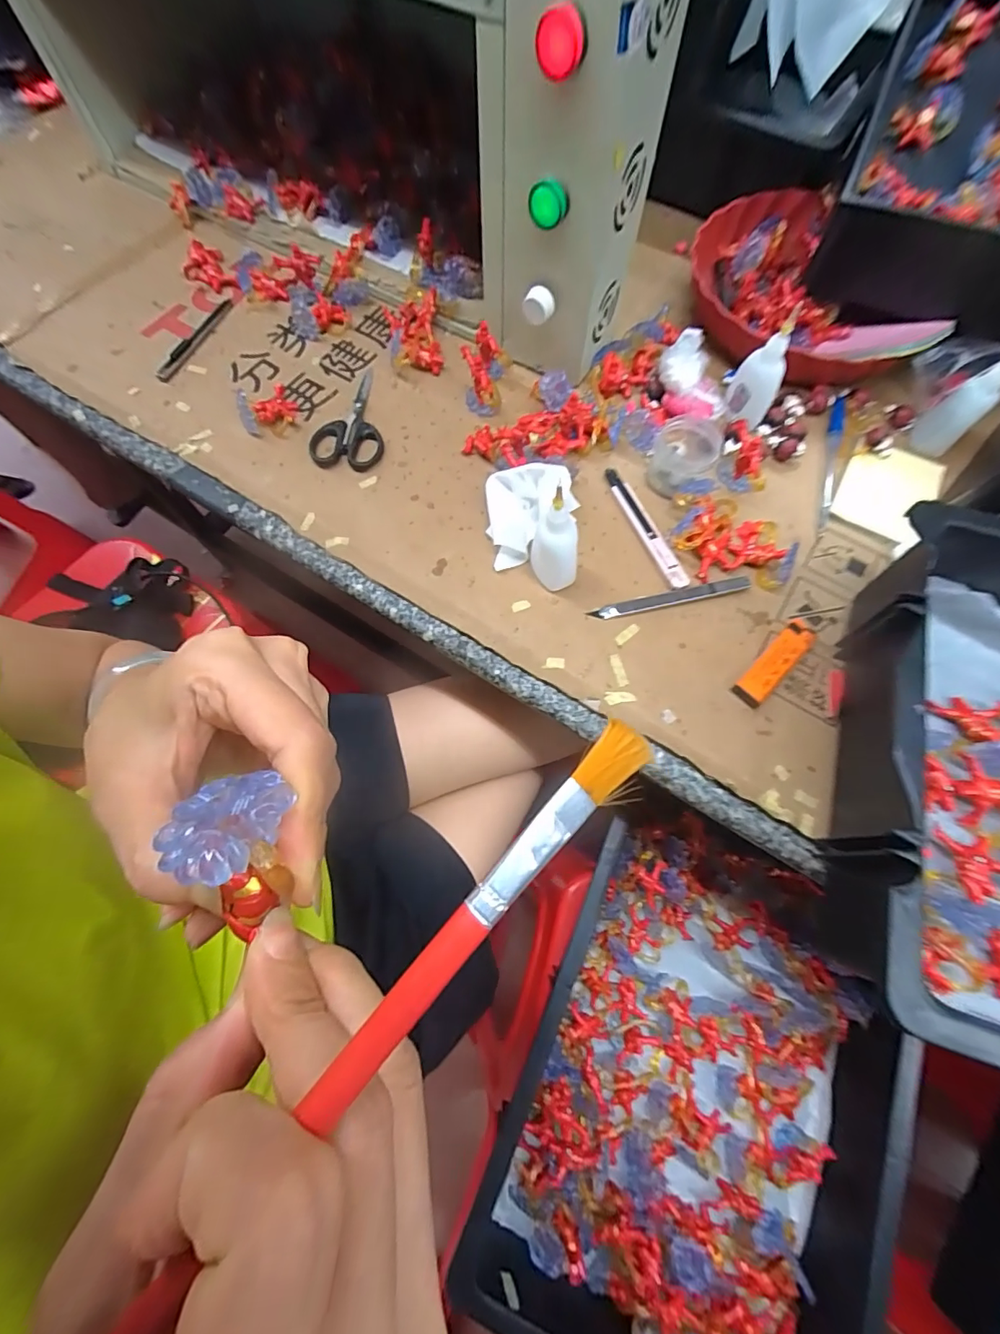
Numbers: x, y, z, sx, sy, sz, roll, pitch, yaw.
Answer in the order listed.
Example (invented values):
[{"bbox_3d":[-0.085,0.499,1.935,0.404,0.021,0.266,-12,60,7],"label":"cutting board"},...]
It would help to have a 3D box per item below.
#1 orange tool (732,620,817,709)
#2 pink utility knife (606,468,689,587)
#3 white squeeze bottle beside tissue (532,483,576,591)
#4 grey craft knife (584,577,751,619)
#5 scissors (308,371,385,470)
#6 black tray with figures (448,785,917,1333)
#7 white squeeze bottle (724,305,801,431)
[{"bbox_3d":[0.209,-0.004,0.372,0.083,0.014,0.023,-43,75,-15],"label":"orange tool"},{"bbox_3d":[0.122,-0.119,0.417,0.015,0.009,0.128,-19,71,-8],"label":"pink utility knife"},{"bbox_3d":[0.043,-0.096,0.368,0.033,0.092,0.038,4,70,1],"label":"white squeeze bottle beside tissue"},{"bbox_3d":[0.137,-0.055,0.393,0.131,0.009,0.012,-12,70,-5],"label":"grey craft knife"},{"bbox_3d":[-0.147,-0.234,0.466,0.064,0.008,0.125,-10,70,-4],"label":"scissors"},{"bbox_3d":[0.194,0.374,0.453,0.322,0.084,0.411,23,71,8],"label":"black tray with figures"},{"bbox_3d":[0.226,-0.254,0.422,0.038,0.084,0.028,28,72,10],"label":"white squeeze bottle"}]

